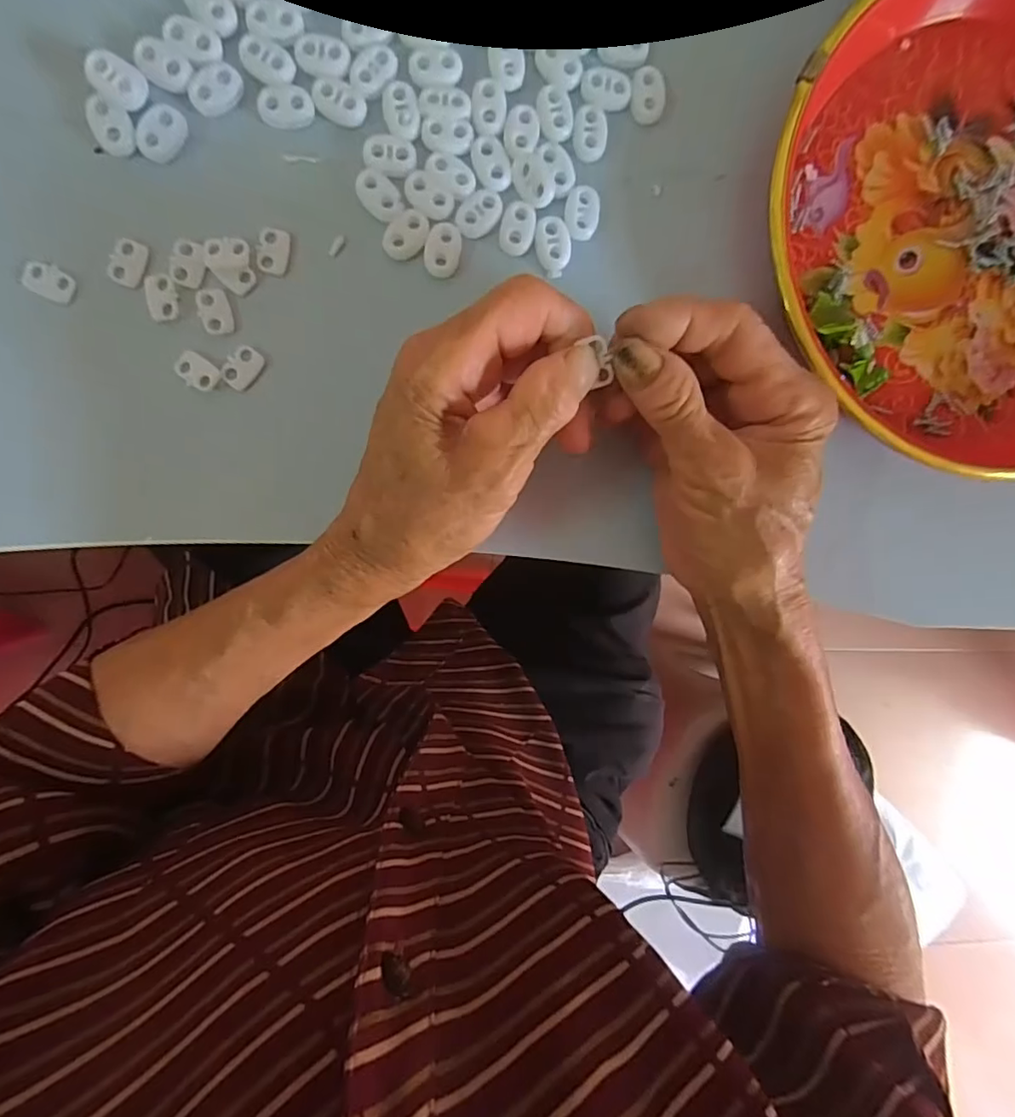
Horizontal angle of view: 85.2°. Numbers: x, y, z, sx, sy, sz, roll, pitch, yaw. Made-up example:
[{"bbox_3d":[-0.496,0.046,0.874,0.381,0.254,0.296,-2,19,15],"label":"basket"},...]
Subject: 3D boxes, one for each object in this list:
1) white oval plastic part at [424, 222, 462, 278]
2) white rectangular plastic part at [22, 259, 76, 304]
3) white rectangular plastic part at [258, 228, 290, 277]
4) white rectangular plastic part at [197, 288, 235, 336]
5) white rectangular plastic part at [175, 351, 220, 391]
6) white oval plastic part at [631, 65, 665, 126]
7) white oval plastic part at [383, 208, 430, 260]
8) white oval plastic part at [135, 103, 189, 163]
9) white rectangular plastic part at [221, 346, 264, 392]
[{"bbox_3d":[-0.028,-0.134,0.239,0.014,0.006,0.021,12,94,-7],"label":"white oval plastic part"},{"bbox_3d":[-0.184,-0.111,0.221,0.017,0.004,0.013,25,92,-8],"label":"white rectangular plastic part"},{"bbox_3d":[-0.098,-0.129,0.232,0.012,0.004,0.018,9,94,-7],"label":"white rectangular plastic part"},{"bbox_3d":[-0.122,-0.103,0.229,0.012,0.004,0.019,-17,97,-5],"label":"white rectangular plastic part"},{"bbox_3d":[-0.129,-0.078,0.229,0.017,0.004,0.012,33,91,-8],"label":"white rectangular plastic part"},{"bbox_3d":[0.062,-0.203,0.242,0.015,0.006,0.020,-1,95,-6],"label":"white oval plastic part"},{"bbox_3d":[-0.043,-0.138,0.237,0.015,0.005,0.021,43,89,-8],"label":"white oval plastic part"},{"bbox_3d":[-0.138,-0.170,0.221,0.015,0.005,0.021,35,90,-8],"label":"white oval plastic part"},{"bbox_3d":[-0.112,-0.081,0.234,0.012,0.004,0.018,34,91,-8],"label":"white rectangular plastic part"}]

